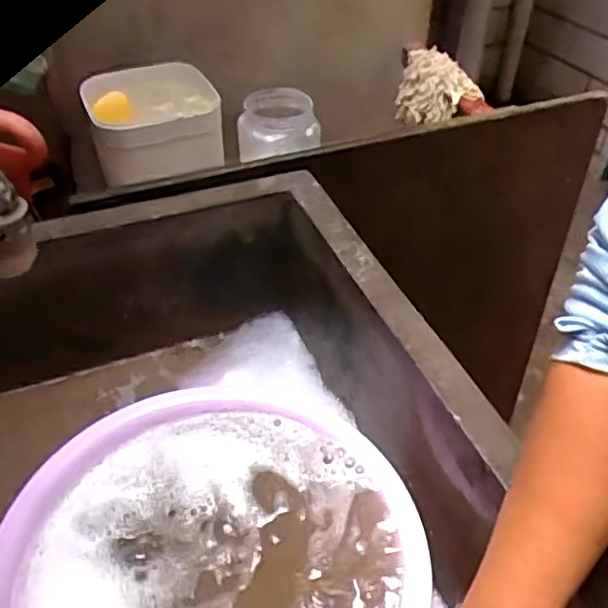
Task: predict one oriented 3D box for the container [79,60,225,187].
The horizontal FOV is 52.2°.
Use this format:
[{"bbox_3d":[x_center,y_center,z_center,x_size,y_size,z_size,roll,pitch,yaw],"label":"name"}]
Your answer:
[{"bbox_3d":[-0.188,-0.227,0.773,0.159,0.103,0.137,-7,43,-10],"label":"container"}]

